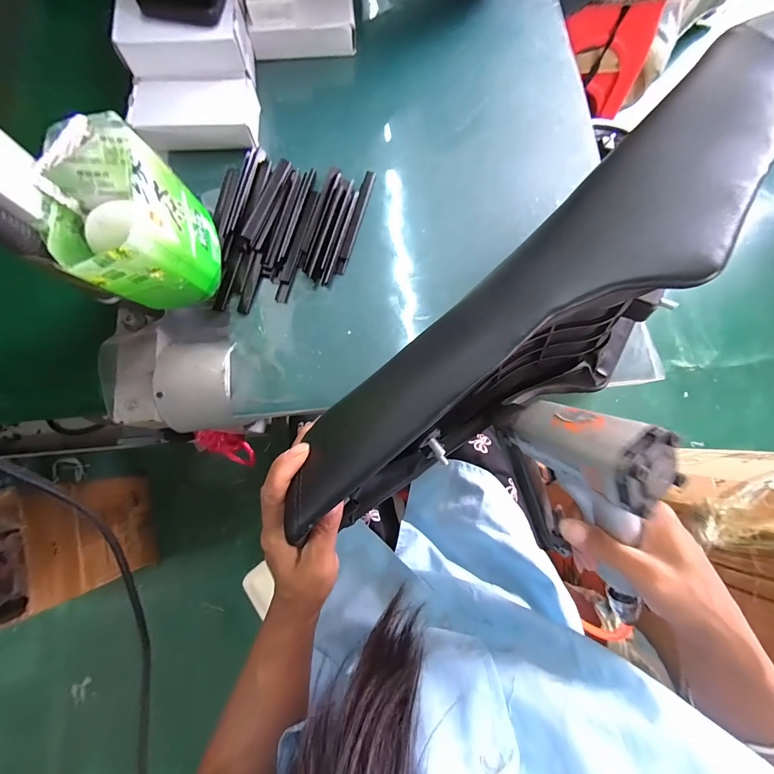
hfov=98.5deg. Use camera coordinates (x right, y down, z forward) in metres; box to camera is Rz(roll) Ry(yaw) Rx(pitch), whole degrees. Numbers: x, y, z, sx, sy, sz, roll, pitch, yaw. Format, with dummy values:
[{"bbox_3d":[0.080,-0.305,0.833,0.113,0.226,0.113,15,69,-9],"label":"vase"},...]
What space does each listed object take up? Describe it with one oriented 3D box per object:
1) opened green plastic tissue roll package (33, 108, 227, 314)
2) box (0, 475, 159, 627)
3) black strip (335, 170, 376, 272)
[{"bbox_3d":[-0.197,-0.128,0.264,0.085,0.090,0.112,-11,79,-3],"label":"opened green plastic tissue roll package"},{"bbox_3d":[-0.901,0.412,0.824,0.438,0.379,0.268,-15,79,-4],"label":"box"},{"bbox_3d":[-0.033,-0.180,0.361,0.012,0.010,0.128,13,78,2],"label":"black strip"}]

